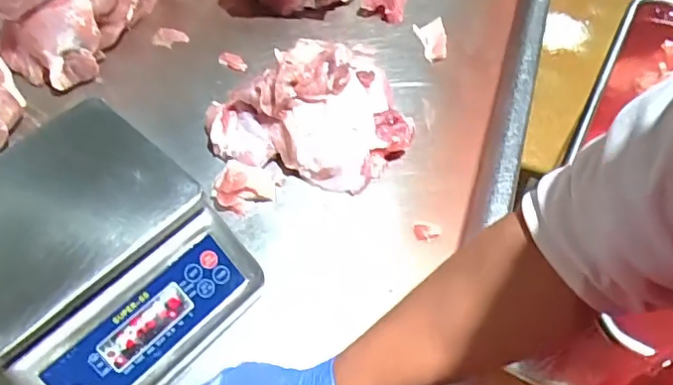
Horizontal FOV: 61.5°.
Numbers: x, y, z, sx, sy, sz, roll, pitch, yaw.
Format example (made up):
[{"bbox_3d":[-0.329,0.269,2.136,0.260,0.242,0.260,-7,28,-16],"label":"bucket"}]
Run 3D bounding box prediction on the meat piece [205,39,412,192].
[{"bbox_3d":[-0.037,-0.095,0.670,0.238,0.099,0.143,3,55,2],"label":"meat piece"}]

